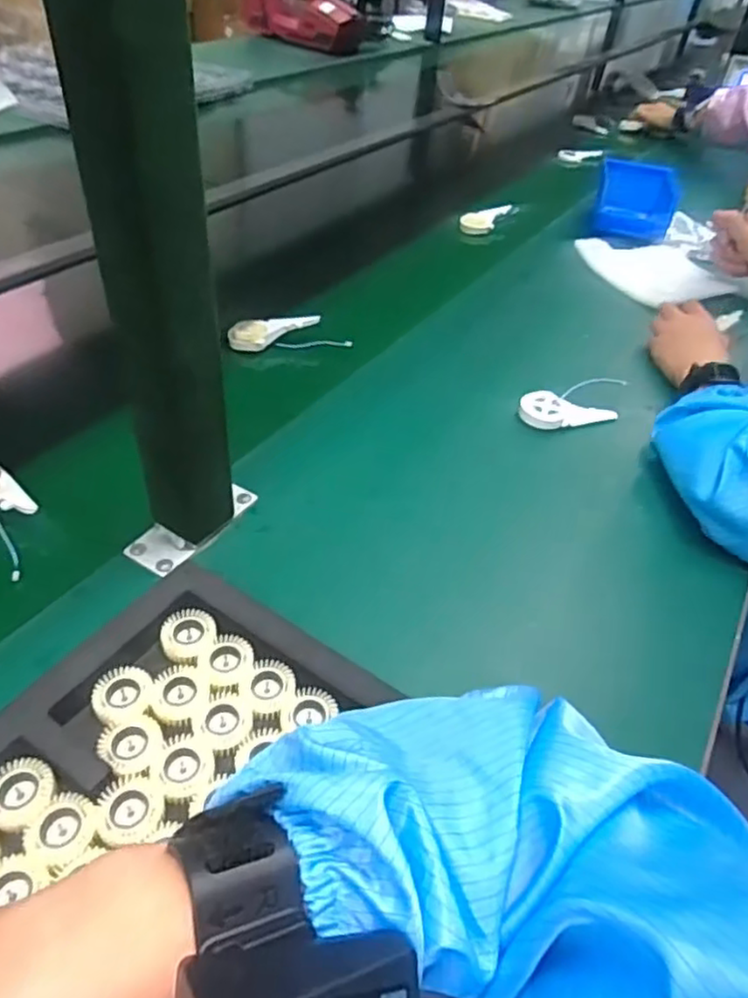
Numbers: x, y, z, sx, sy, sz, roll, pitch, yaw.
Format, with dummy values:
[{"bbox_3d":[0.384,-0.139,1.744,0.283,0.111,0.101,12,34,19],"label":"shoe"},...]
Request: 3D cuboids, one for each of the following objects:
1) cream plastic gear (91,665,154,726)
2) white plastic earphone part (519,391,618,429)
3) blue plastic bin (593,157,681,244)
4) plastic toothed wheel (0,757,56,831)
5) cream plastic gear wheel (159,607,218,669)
[{"bbox_3d":[-0.138,0.107,0.361,0.031,0.011,0.028,-33,53,-32],"label":"cream plastic gear"},{"bbox_3d":[0.178,-0.078,0.605,0.087,0.018,0.037,10,44,7],"label":"white plastic earphone part"},{"bbox_3d":[0.364,-0.416,0.926,0.109,0.063,0.113,16,45,13],"label":"blue plastic bin"},{"bbox_3d":[-0.173,0.142,0.321,0.026,0.014,0.031,28,49,25],"label":"plastic toothed wheel"},{"bbox_3d":[-0.110,0.081,0.391,0.031,0.018,0.032,1,43,-1],"label":"cream plastic gear wheel"}]

